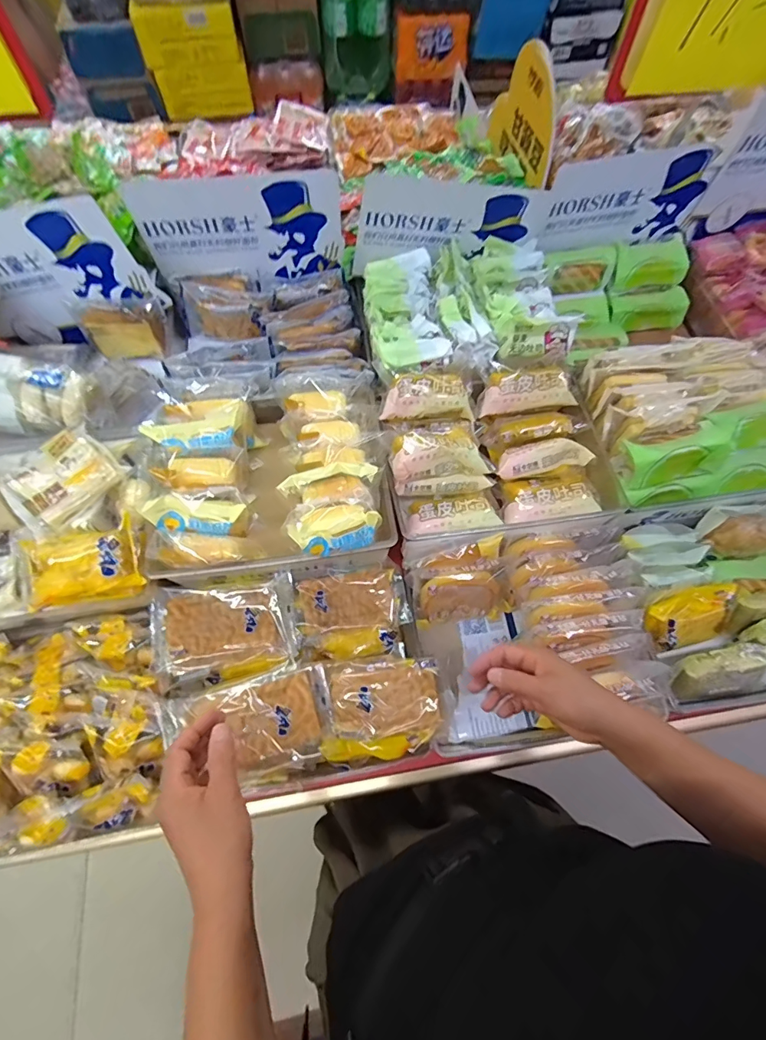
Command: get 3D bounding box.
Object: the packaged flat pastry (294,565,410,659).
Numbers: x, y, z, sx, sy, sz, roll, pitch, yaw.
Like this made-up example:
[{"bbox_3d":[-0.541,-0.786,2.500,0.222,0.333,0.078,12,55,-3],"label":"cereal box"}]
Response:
[{"bbox_3d":[-0.040,0.125,0.604,0.142,0.021,0.113,-9,83,-11],"label":"packaged flat pastry"}]

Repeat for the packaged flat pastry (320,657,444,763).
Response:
[{"bbox_3d":[0.000,0.220,0.535,0.136,0.026,0.110,-3,65,-2],"label":"packaged flat pastry"}]

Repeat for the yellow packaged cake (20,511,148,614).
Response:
[{"bbox_3d":[-0.356,0.050,0.533,0.129,0.048,0.086,-14,66,-7],"label":"yellow packaged cake"}]

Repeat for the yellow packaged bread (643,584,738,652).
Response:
[{"bbox_3d":[0.429,0.136,0.639,0.148,0.045,0.090,-14,105,-12],"label":"yellow packaged bread"}]

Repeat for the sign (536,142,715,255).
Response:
[{"bbox_3d":[0.379,-0.504,0.718,0.272,0.146,0.011,-9,72,-4],"label":"sign"}]

